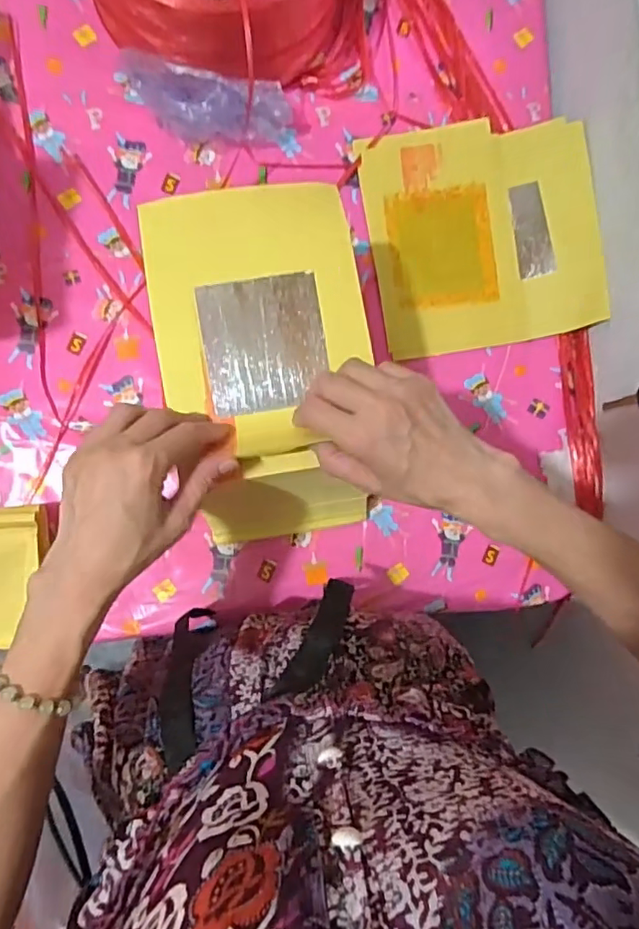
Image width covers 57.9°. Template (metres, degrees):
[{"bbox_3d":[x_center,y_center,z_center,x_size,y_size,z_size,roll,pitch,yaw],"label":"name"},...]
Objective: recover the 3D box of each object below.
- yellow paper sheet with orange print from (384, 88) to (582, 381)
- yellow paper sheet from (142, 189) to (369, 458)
[{"bbox_3d":[0.142,-0.257,0.662,0.166,0.011,0.254,-10,88,-8],"label":"yellow paper sheet with orange print"},{"bbox_3d":[-0.044,-0.112,0.434,0.156,0.027,0.204,-9,88,-8],"label":"yellow paper sheet"}]

